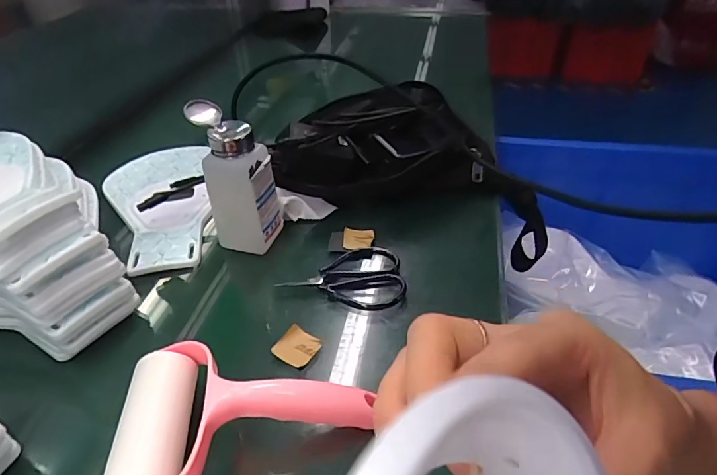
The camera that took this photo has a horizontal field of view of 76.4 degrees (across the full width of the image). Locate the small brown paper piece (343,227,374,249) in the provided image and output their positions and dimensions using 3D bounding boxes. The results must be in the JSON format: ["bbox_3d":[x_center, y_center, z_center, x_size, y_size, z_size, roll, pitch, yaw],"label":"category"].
[{"bbox_3d":[-0.001,0.001,0.489,0.033,0.010,0.025,5,39,9],"label":"small brown paper piece"}]

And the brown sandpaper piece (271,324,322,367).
[{"bbox_3d":[-0.051,0.090,0.377,0.032,0.006,0.031,20,43,26],"label":"brown sandpaper piece"}]

